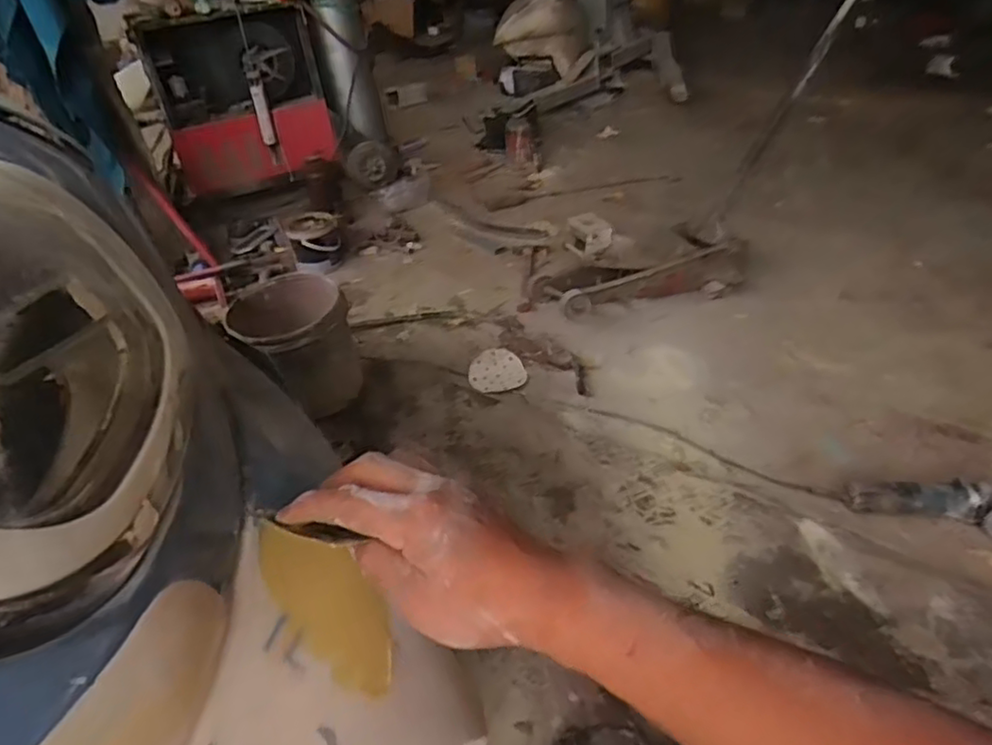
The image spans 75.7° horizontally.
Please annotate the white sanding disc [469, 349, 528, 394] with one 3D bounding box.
[{"bbox_3d":[0.001,-0.005,1.606,0.140,0.010,0.138,0,51,0],"label":"white sanding disc"}]

